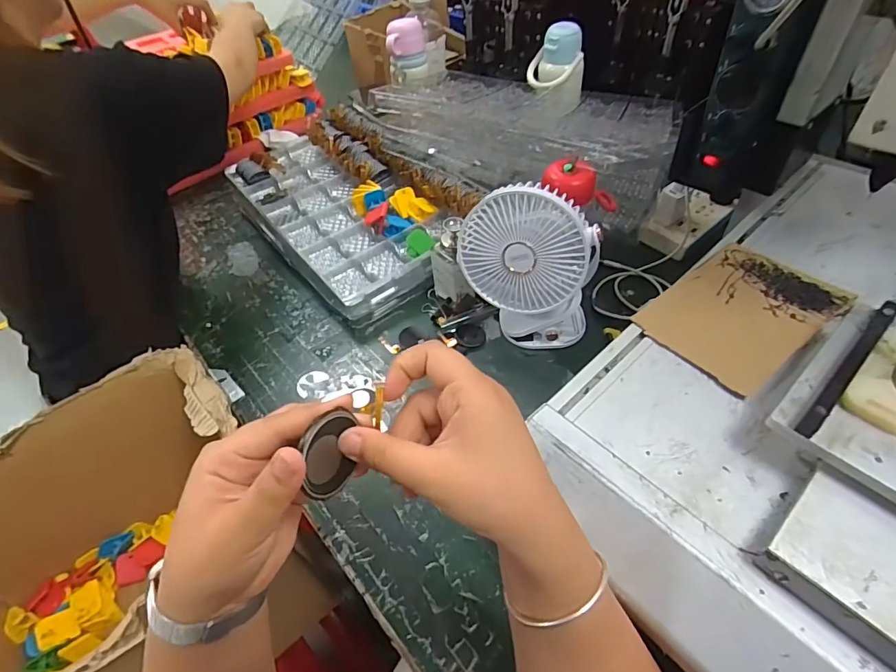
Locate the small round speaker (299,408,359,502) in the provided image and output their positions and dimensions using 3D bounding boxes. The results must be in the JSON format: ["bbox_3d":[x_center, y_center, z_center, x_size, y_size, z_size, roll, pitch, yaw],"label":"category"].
[{"bbox_3d":[-0.060,0.062,0.242,0.005,0.034,0.043,4,90,33],"label":"small round speaker"}]

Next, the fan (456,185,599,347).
[{"bbox_3d":[0.092,-0.072,0.552,0.158,0.194,0.067,3,50,9],"label":"fan"}]

